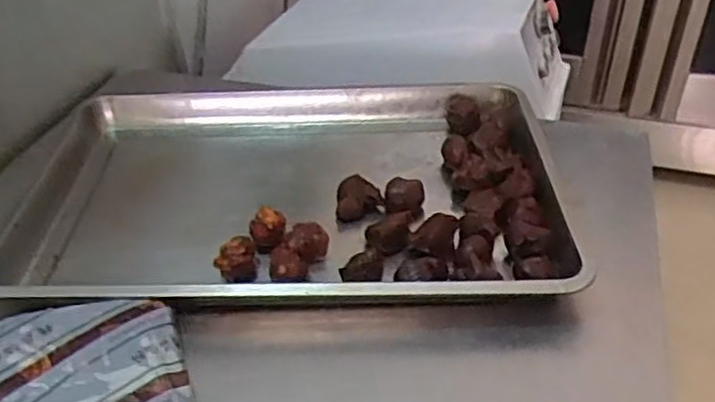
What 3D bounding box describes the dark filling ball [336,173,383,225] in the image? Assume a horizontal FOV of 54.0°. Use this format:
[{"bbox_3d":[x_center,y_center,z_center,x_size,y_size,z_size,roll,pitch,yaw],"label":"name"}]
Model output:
[{"bbox_3d":[0.002,-0.001,0.803,0.053,0.038,0.042,-3,37,-1],"label":"dark filling ball"}]

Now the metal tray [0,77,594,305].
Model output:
[{"bbox_3d":[-0.071,-0.021,0.811,0.586,0.052,0.394,-1,37,1],"label":"metal tray"}]

